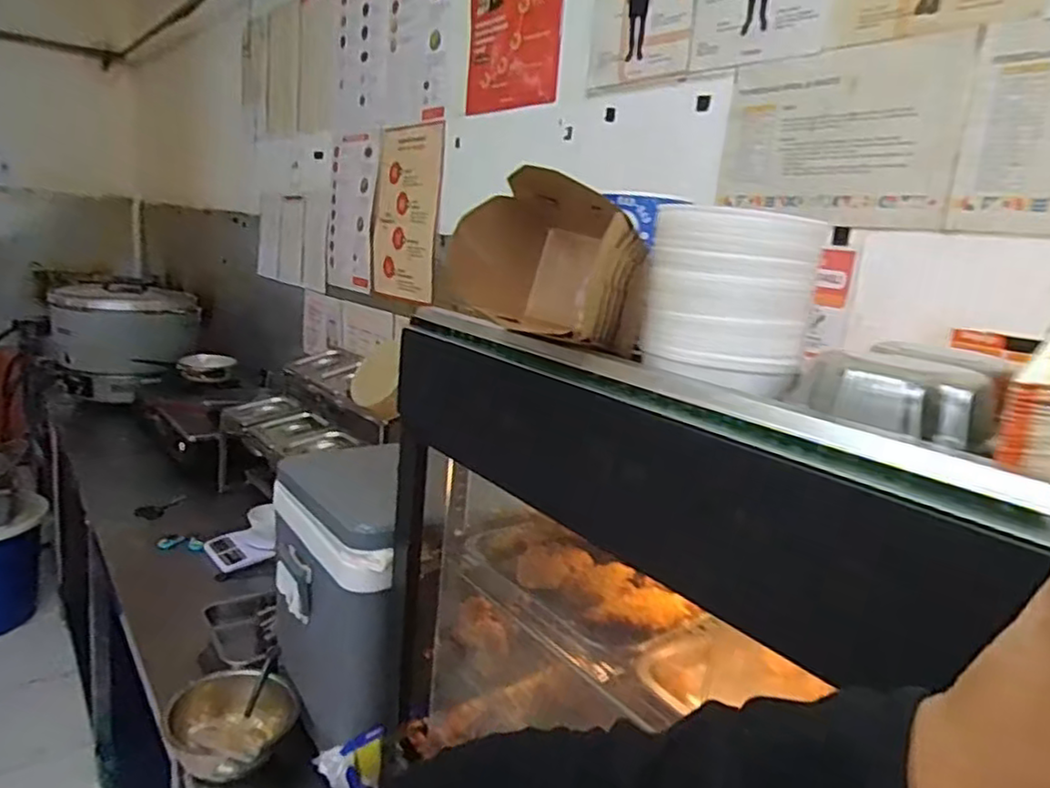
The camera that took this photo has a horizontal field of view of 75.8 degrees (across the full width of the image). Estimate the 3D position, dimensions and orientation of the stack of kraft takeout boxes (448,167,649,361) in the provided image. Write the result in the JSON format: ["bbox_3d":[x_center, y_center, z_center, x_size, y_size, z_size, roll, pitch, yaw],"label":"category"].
[{"bbox_3d":[0.024,-0.115,0.568,0.128,0.125,0.116,15,16,37],"label":"stack of kraft takeout boxes"}]

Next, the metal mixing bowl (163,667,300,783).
[{"bbox_3d":[-0.415,0.474,0.972,0.166,0.078,0.166,5,13,-1],"label":"metal mixing bowl"}]

